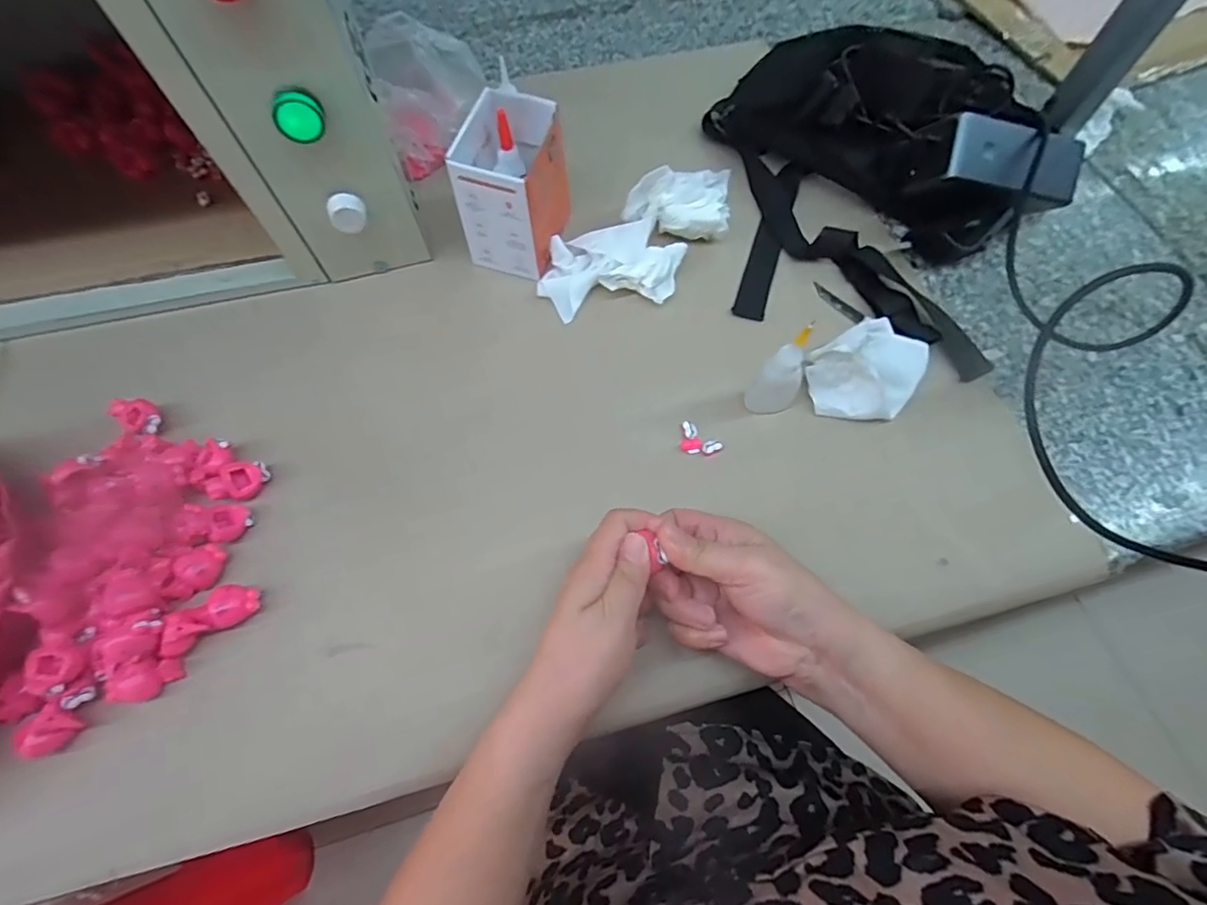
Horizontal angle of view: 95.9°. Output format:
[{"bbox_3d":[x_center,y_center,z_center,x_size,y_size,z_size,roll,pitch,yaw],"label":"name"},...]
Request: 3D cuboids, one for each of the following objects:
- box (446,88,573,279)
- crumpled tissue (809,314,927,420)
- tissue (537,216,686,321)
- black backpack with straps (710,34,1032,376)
[{"bbox_3d":[-0.068,-0.208,0.433,0.072,0.095,0.093,13,65,5],"label":"box"},{"bbox_3d":[0.190,-0.062,0.393,0.069,0.036,0.082,37,70,15],"label":"crumpled tissue"},{"bbox_3d":[0.006,-0.152,0.443,0.115,0.028,0.073,-6,65,-4],"label":"tissue"},{"bbox_3d":[0.231,-0.264,0.473,0.280,0.076,0.365,14,65,5],"label":"black backpack with straps"}]

